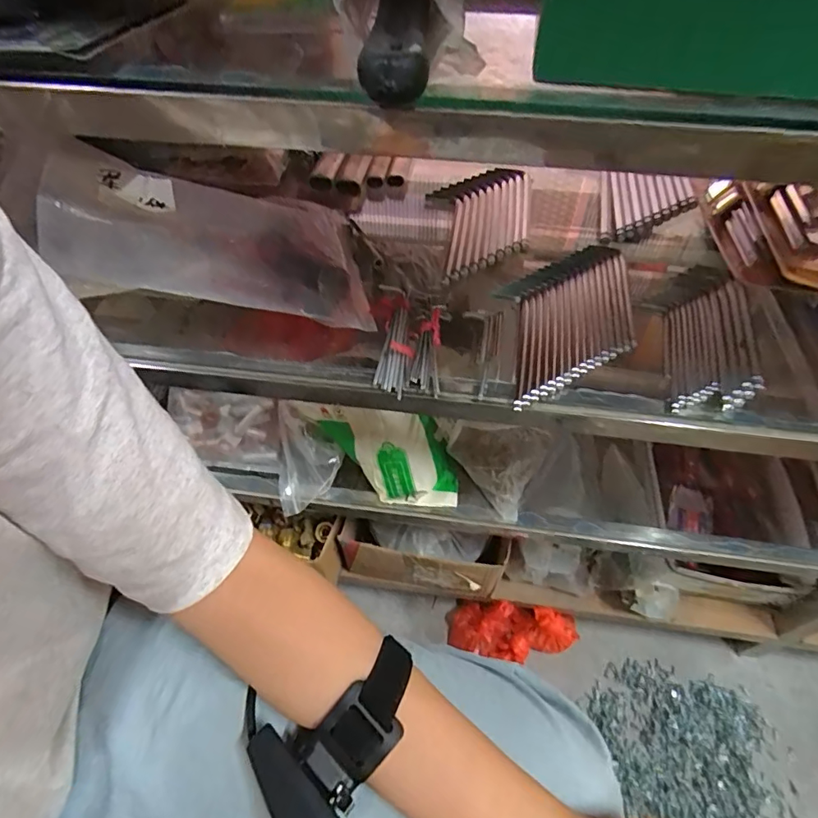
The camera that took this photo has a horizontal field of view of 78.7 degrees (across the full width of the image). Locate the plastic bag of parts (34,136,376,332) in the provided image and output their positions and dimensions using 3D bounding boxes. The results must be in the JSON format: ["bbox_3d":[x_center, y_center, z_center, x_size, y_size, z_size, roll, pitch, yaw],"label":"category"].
[{"bbox_3d":[-0.145,-0.134,0.399,0.237,0.050,0.125,3,45,-35],"label":"plastic bag of parts"}]

